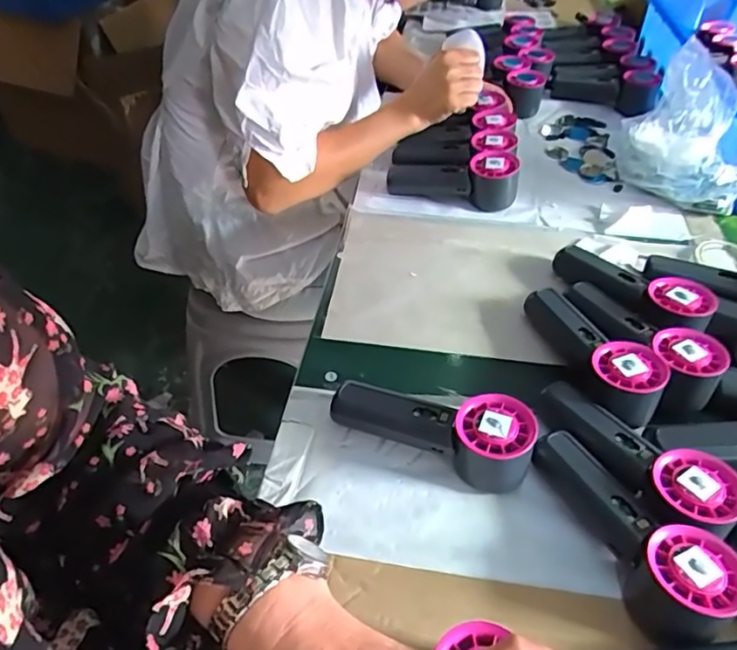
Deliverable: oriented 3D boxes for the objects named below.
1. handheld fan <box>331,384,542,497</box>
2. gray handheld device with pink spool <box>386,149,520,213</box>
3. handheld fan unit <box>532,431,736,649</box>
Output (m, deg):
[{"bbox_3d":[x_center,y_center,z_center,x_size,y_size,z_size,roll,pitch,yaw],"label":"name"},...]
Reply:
[{"bbox_3d":[0.050,0.074,0.448,0.152,0.056,0.049,21,48,18],"label":"handheld fan"},{"bbox_3d":[0.102,-0.182,0.703,0.154,0.055,0.048,7,45,5],"label":"gray handheld device with pink spool"},{"bbox_3d":[0.180,0.133,0.395,0.054,0.054,0.149,-14,47,-16],"label":"handheld fan unit"}]

